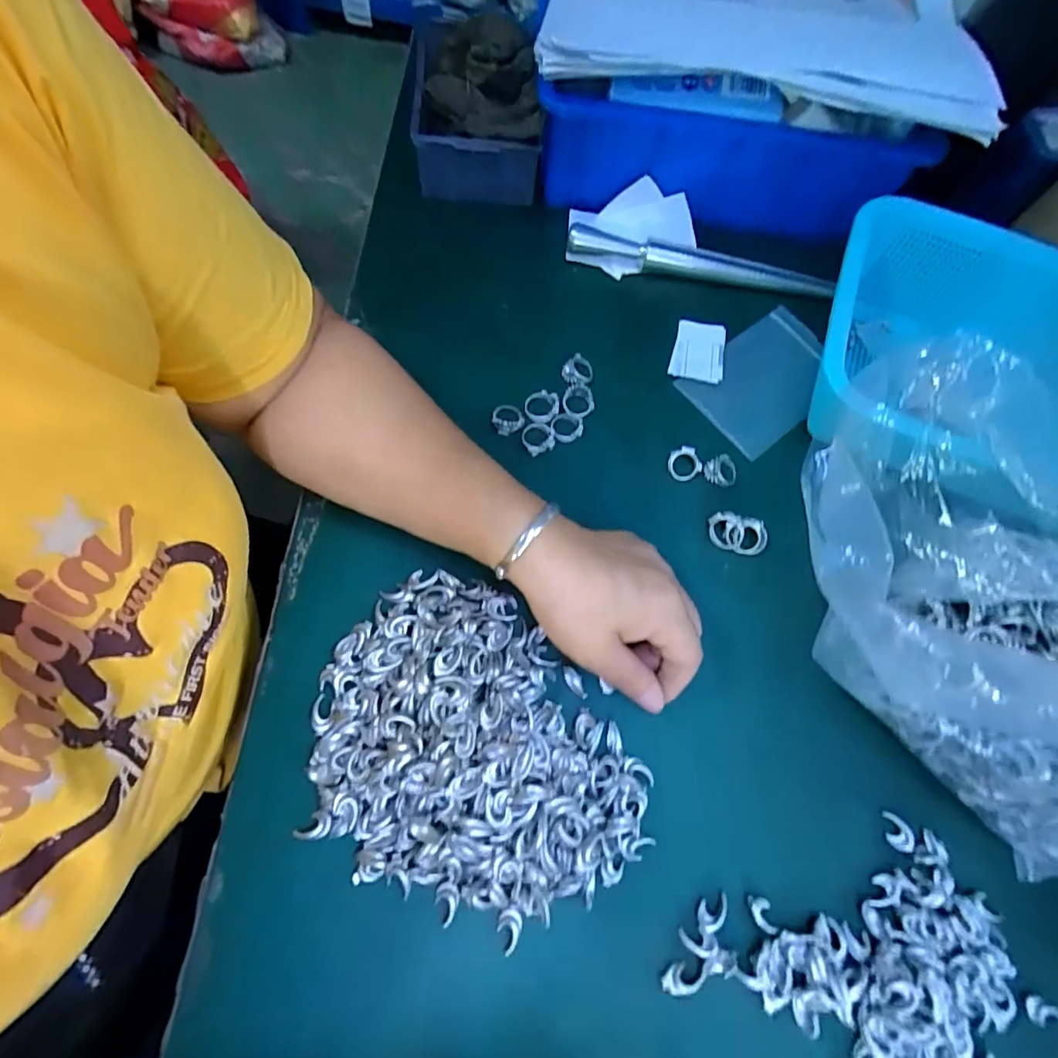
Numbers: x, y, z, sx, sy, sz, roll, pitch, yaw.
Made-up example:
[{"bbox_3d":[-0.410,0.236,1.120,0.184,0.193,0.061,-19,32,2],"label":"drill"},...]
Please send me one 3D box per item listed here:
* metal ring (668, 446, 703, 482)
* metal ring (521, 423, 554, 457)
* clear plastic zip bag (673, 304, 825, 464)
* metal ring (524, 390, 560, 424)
[{"bbox_3d":[0.106,-0.044,0.363,0.022,0.004,0.022,1,101,7],"label":"metal ring"},{"bbox_3d":[0.006,-0.062,0.365,0.022,0.009,0.025,-2,69,-6],"label":"metal ring"},{"bbox_3d":[0.184,-0.116,0.400,0.127,0.004,0.081,-35,76,-17],"label":"clear plastic zip bag"},{"bbox_3d":[0.009,-0.086,0.371,0.023,0.007,0.022,2,69,-5],"label":"metal ring"}]

